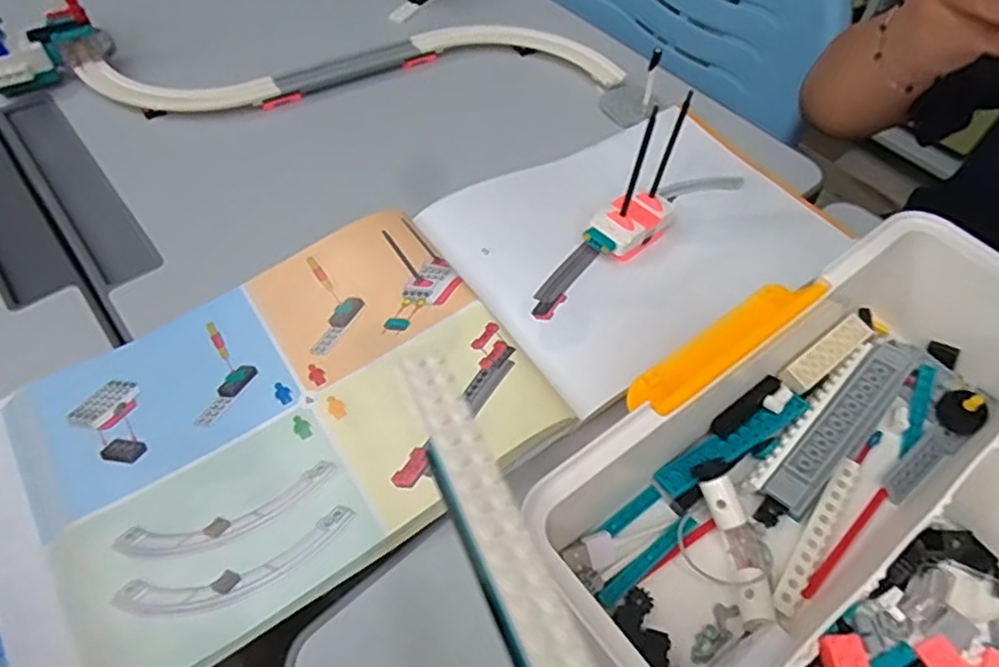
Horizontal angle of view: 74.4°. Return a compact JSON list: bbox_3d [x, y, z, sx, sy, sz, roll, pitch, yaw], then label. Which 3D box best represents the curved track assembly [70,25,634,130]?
[{"bbox_3d":[-0.123,-0.229,0.564,0.461,0.027,0.117,2,54,-1],"label":"curved track assembly"}]

